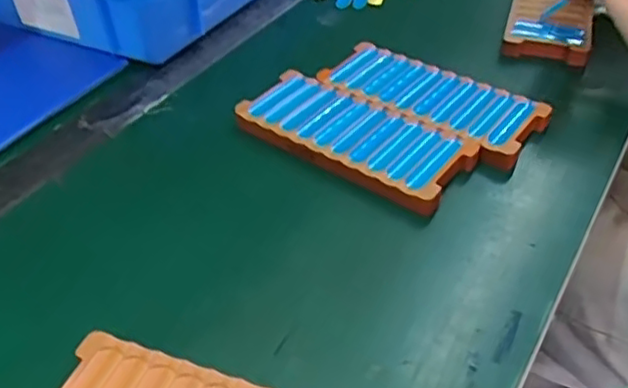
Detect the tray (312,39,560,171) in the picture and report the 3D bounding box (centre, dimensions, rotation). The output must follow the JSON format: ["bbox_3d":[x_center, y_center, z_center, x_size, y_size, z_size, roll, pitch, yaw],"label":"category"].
[{"bbox_3d":[0.092,-0.077,0.516,0.174,0.017,0.074,27,50,30],"label":"tray"}]

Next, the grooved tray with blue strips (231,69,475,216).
[{"bbox_3d":[0.029,-0.045,0.484,0.173,0.019,0.076,26,49,29],"label":"grooved tray with blue strips"}]

